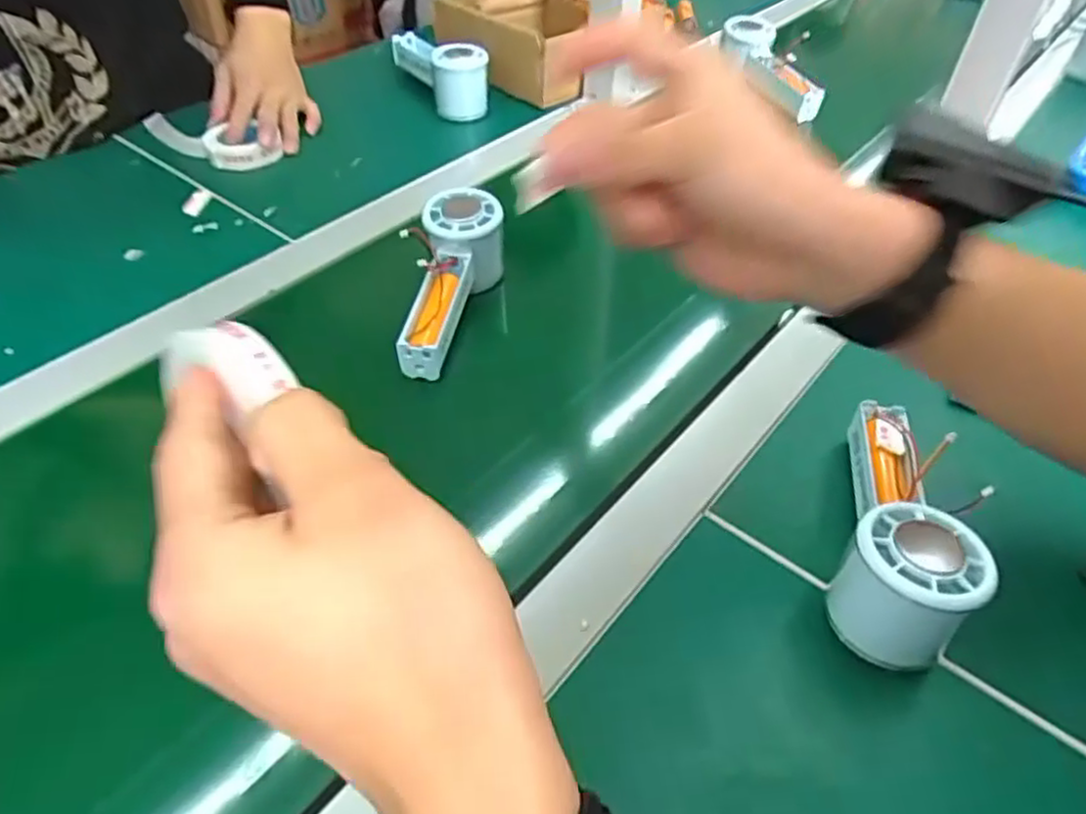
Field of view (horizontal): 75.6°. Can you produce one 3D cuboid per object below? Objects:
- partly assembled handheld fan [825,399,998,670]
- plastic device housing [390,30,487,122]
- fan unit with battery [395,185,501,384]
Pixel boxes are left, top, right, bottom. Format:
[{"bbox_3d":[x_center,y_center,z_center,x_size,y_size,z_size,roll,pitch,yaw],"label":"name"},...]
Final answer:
[{"bbox_3d":[0.183,0.058,0.359,0.054,0.070,0.155,15,48,17],"label":"partly assembled handheld fan"},{"bbox_3d":[-0.113,-0.359,0.745,0.062,0.062,0.154,-24,49,-19],"label":"plastic device housing"},{"bbox_3d":[-0.064,-0.093,0.493,0.059,0.066,0.143,8,63,6],"label":"fan unit with battery"}]

